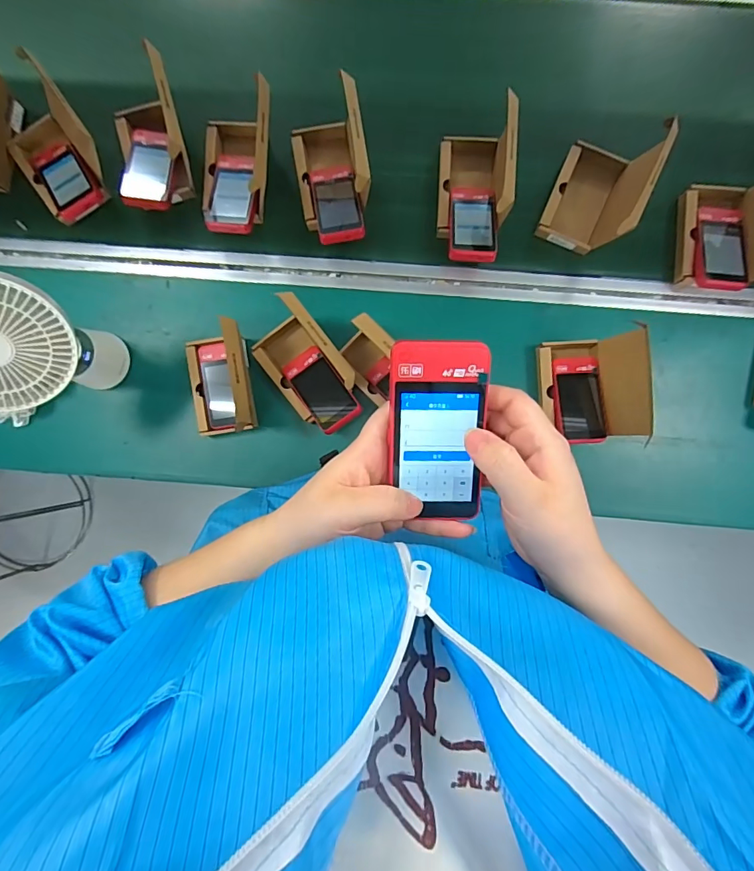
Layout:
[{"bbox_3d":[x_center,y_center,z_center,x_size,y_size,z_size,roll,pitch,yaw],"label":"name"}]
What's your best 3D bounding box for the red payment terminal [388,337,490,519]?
[{"bbox_3d":[0.038,-0.004,0.305,0.061,0.018,0.117,1,105,-3],"label":"red payment terminal"}]

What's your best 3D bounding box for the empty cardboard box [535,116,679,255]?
[{"bbox_3d":[0.313,-0.353,0.643,0.107,0.125,0.174,24,87,-3],"label":"empty cardboard box"}]

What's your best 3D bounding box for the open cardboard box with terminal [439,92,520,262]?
[{"bbox_3d":[0.135,-0.344,0.640,0.086,0.127,0.201,4,88,-4],"label":"open cardboard box with terminal"}]

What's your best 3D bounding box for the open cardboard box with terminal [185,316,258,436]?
[{"bbox_3d":[-0.211,-0.072,0.603,0.093,0.116,0.139,-10,89,-4],"label":"open cardboard box with terminal"}]

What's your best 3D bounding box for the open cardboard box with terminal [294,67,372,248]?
[{"bbox_3d":[-0.063,-0.364,0.637,0.096,0.126,0.183,-9,89,-4],"label":"open cardboard box with terminal"}]

